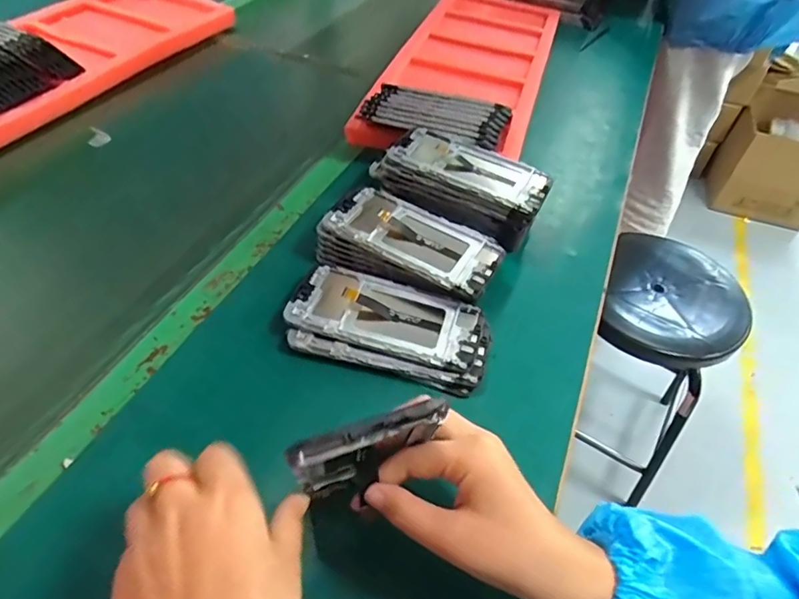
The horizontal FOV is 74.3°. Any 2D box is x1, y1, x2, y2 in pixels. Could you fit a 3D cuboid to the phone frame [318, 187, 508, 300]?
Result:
[{"bbox_3d":[0.014,-0.058,0.479,0.155,0.010,0.075,26,50,14],"label":"phone frame"}]

